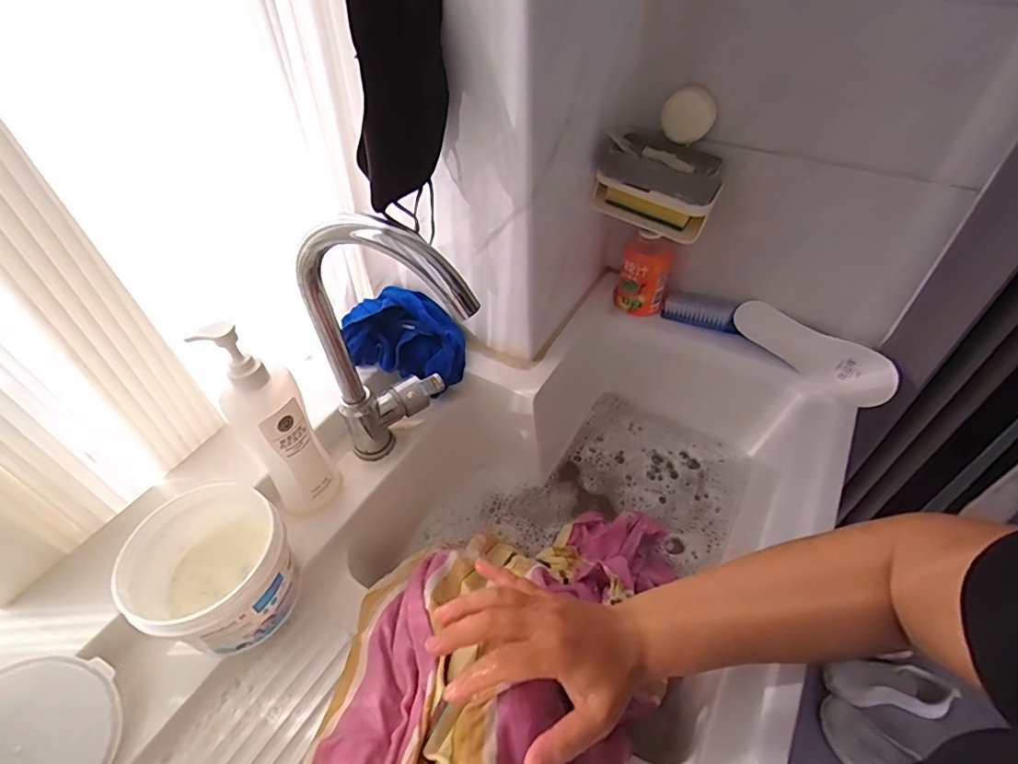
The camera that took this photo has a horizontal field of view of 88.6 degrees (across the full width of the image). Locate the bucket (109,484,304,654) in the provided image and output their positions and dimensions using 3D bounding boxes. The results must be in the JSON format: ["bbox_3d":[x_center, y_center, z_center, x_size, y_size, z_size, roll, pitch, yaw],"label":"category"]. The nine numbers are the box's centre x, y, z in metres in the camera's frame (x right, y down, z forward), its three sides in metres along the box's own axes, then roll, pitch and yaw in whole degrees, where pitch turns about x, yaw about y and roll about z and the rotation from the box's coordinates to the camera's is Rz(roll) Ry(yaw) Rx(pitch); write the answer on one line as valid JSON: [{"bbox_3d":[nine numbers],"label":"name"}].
[{"bbox_3d":[-0.256,0.170,0.461,0.116,0.094,0.115,-1,47,1],"label":"bucket"}]

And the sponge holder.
[{"bbox_3d":[0.176,-0.228,0.607,0.136,0.087,0.086,26,53,24],"label":"sponge holder"}]

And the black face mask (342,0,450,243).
[{"bbox_3d":[-0.087,-0.266,0.410,0.073,0.291,0.012,-7,31,-15],"label":"black face mask"}]

